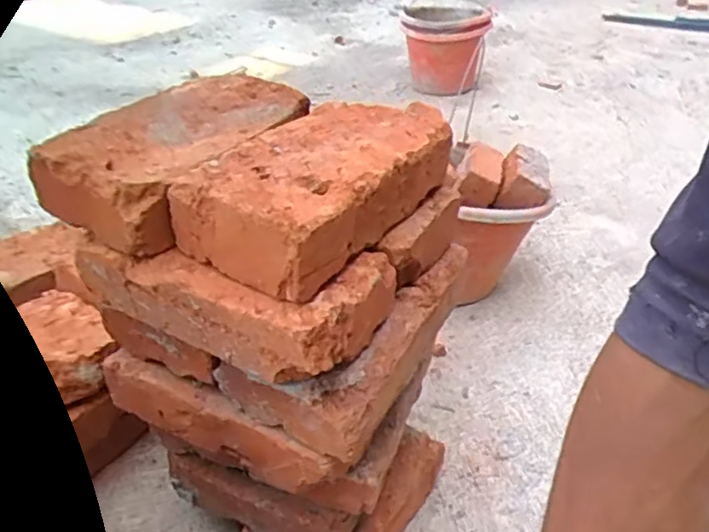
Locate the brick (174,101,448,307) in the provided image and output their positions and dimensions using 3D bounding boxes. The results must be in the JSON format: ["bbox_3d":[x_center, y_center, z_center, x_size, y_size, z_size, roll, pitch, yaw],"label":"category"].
[{"bbox_3d":[-0.016,-0.058,0.430,0.104,0.050,0.195,23,40,28],"label":"brick"}]

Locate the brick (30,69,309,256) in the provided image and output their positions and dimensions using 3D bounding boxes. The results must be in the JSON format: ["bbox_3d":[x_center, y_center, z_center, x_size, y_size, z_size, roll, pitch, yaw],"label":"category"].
[{"bbox_3d":[-0.119,-0.083,0.447,0.105,0.052,0.191,26,42,31],"label":"brick"}]

